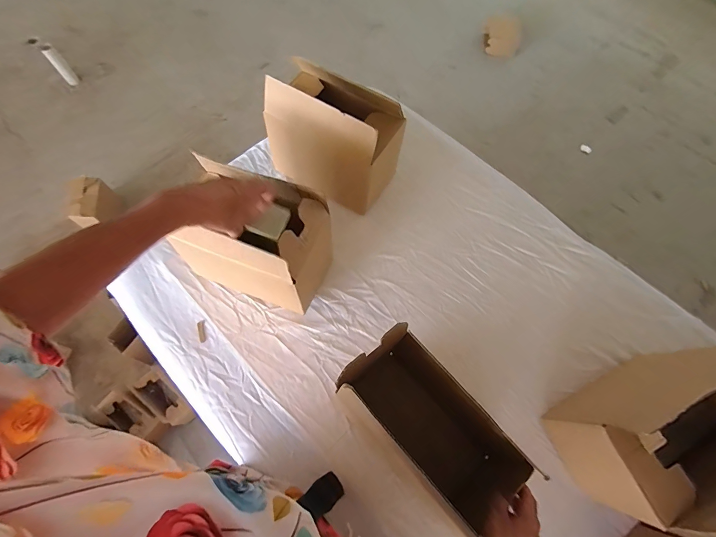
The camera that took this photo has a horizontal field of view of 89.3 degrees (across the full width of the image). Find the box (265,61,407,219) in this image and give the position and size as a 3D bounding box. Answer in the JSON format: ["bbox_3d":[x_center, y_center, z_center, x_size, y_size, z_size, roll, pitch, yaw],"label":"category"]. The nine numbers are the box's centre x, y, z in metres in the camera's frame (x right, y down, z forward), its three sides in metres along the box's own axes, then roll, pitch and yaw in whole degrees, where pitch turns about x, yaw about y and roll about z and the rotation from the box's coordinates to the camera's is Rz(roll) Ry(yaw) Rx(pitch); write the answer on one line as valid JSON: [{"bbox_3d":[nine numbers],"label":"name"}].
[{"bbox_3d":[-0.044,-0.247,0.701,0.233,0.220,0.145,28,69,9],"label":"box"}]

